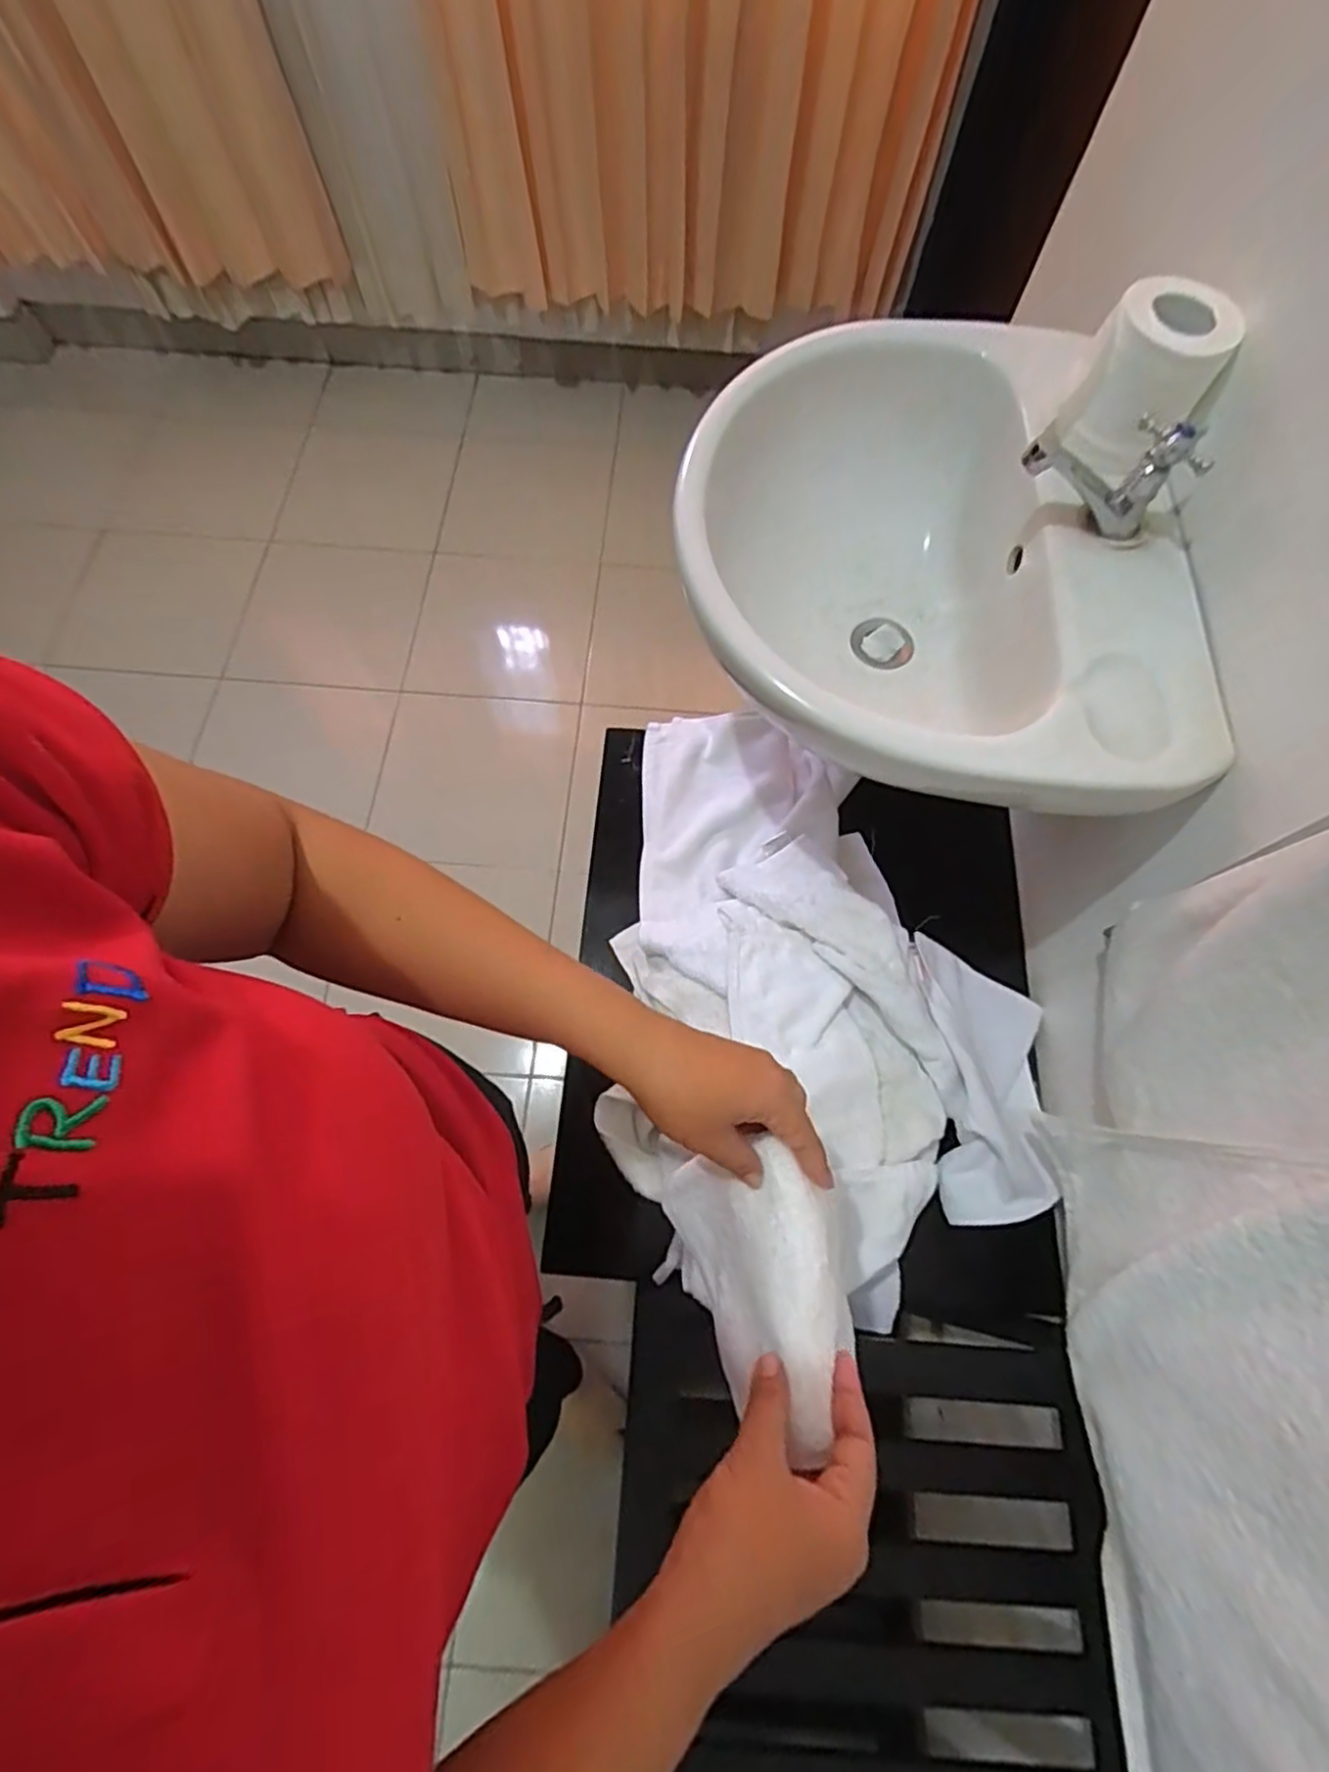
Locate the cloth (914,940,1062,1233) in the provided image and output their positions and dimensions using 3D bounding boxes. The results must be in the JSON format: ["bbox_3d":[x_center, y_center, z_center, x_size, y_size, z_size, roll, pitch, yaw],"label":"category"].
[{"bbox_3d":[0.325,0.181,0.697,0.130,0.066,0.279,-1,69,-1],"label":"cloth"}]

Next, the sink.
[{"bbox_3d":[0.218,-0.258,0.640,0.391,0.170,0.462,-2,69,-1],"label":"sink"}]

